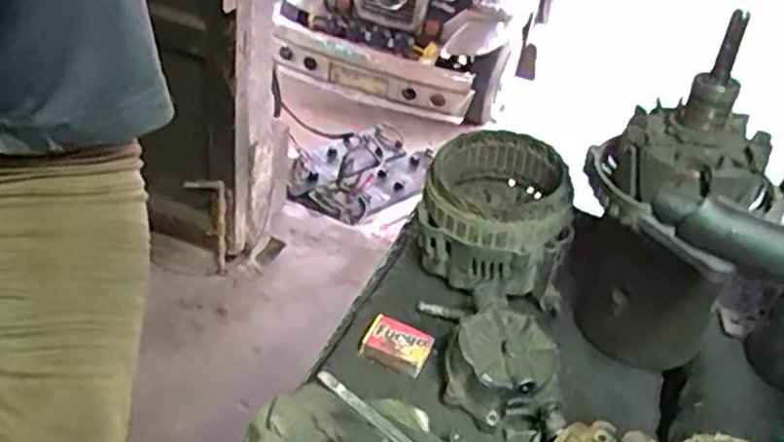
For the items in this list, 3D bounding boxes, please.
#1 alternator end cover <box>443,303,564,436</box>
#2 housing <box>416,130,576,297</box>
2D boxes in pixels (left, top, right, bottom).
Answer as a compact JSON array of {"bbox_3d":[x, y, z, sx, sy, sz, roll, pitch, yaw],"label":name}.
[{"bbox_3d":[0.088,0.113,0.569,0.095,0.055,0.081,13,38,8],"label":"alternator end cover"},{"bbox_3d":[0.095,-0.006,0.679,0.132,0.101,0.144,12,37,7],"label":"housing"}]

